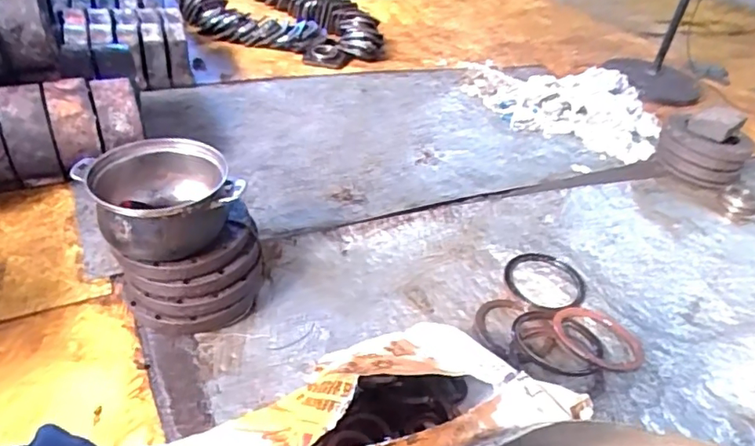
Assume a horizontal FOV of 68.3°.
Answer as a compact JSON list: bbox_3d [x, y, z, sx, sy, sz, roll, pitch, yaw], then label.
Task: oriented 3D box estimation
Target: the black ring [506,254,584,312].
[{"bbox_3d":[0.359,0.124,1.195,0.167,0.027,0.151,16,41,13],"label":"black ring"}]

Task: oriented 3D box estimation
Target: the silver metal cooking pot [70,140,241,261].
[{"bbox_3d":[-0.385,-0.051,1.009,0.232,0.115,0.257,-24,48,-31],"label":"silver metal cooking pot"}]

